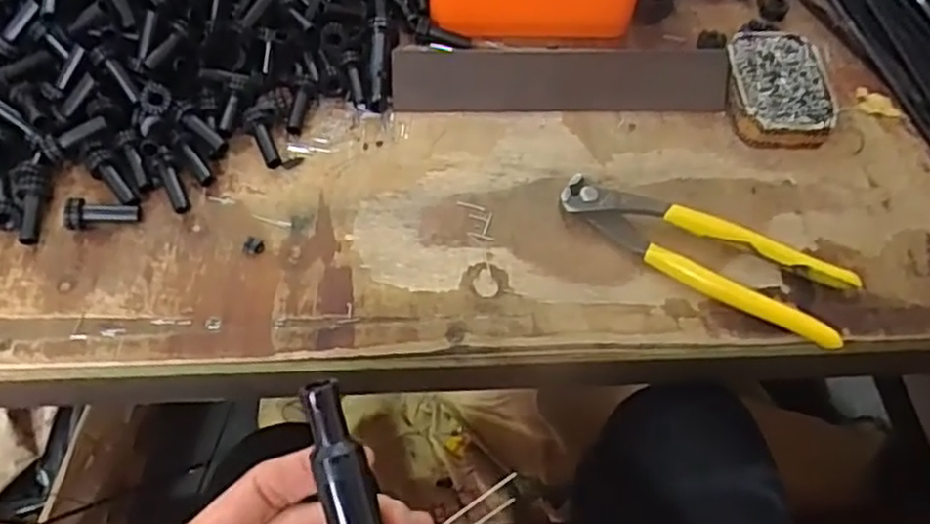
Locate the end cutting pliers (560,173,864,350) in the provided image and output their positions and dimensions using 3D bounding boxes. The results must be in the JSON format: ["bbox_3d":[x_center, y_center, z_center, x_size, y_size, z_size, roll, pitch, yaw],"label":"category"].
[{"bbox_3d":[0.132,-0.007,0.404,0.164,0.016,0.046,25,60,13],"label":"end cutting pliers"}]

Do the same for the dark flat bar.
[{"bbox_3d":[0.064,-0.121,0.474,0.218,0.012,0.043,-1,90,-4],"label":"dark flat bar"}]

